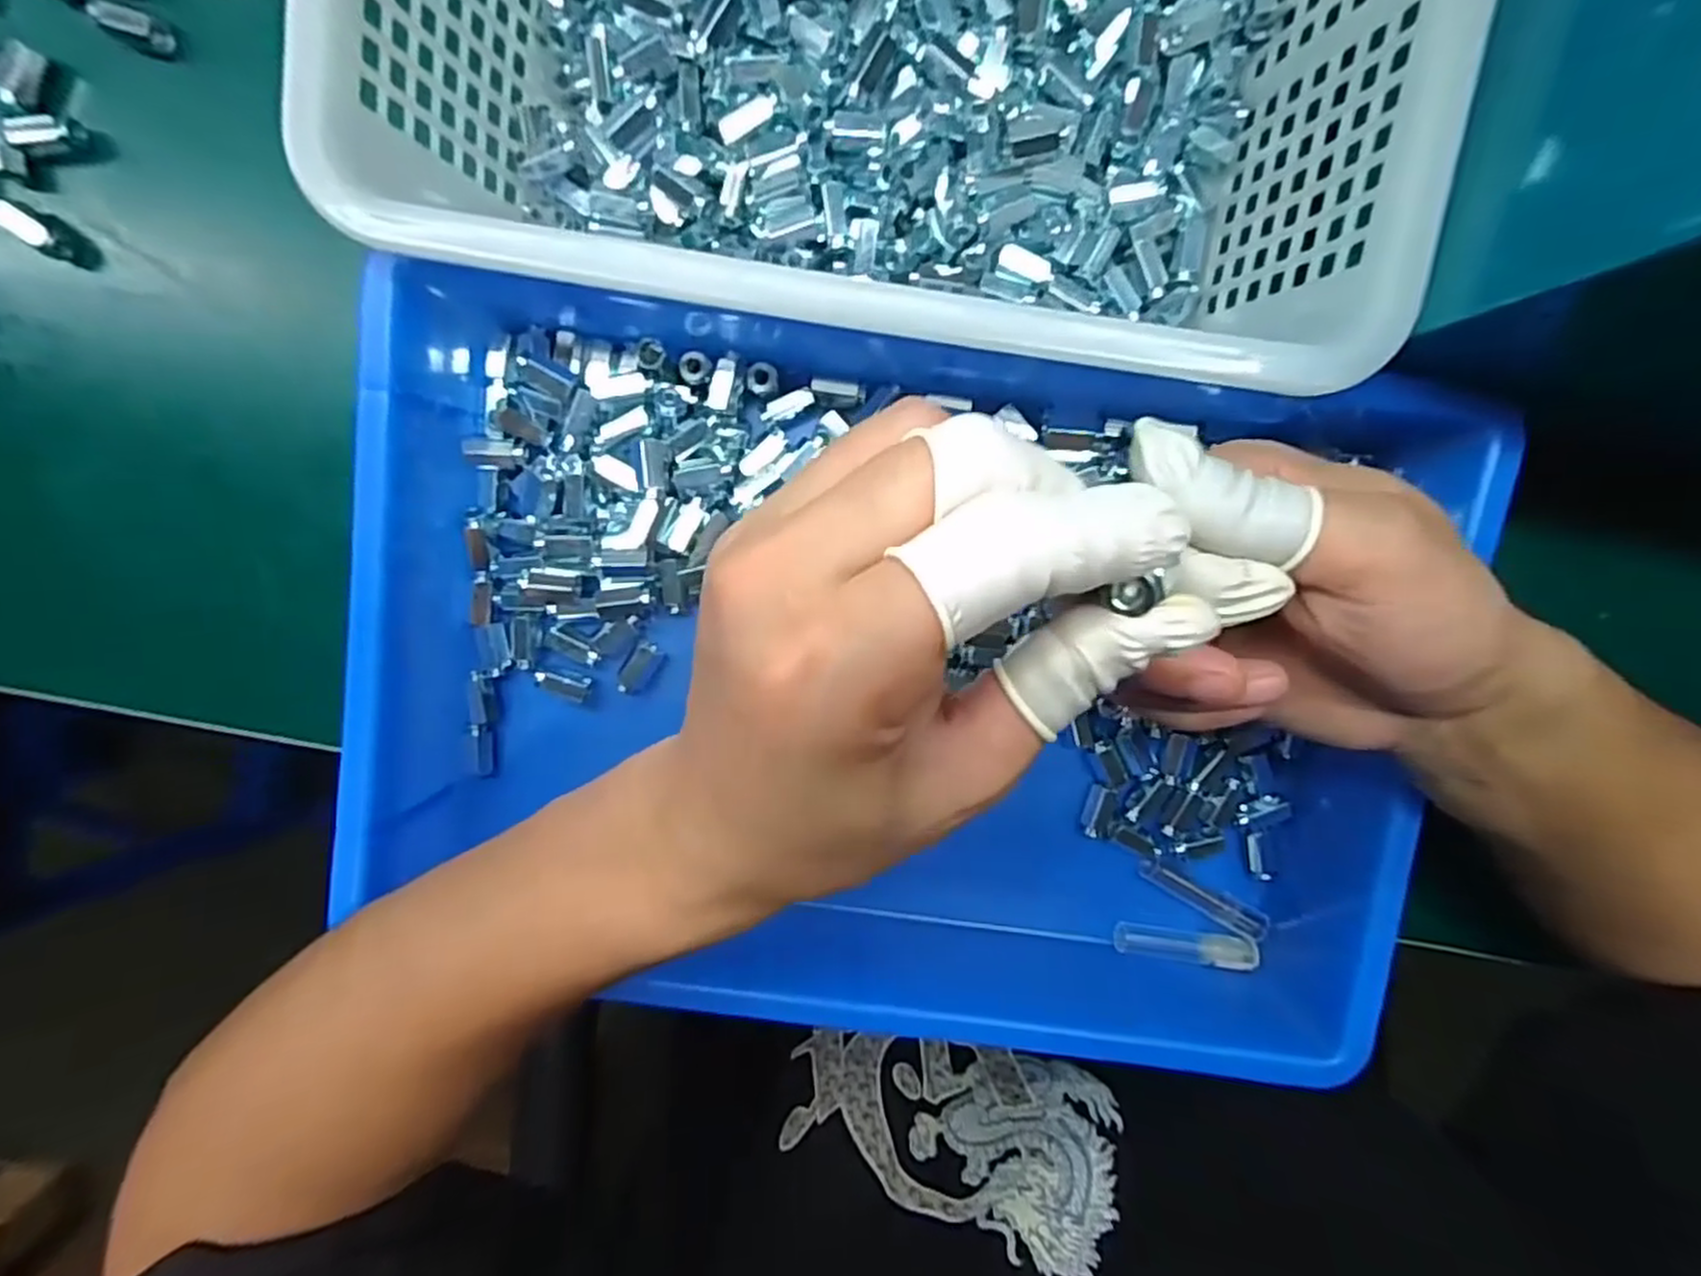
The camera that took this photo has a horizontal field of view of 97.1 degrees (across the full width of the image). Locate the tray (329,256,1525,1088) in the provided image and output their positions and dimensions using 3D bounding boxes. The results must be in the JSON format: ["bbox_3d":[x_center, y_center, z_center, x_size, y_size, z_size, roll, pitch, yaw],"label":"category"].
[{"bbox_3d":[0.033,0.030,0.288,0.403,0.072,0.288,6,99,-1],"label":"tray"}]

